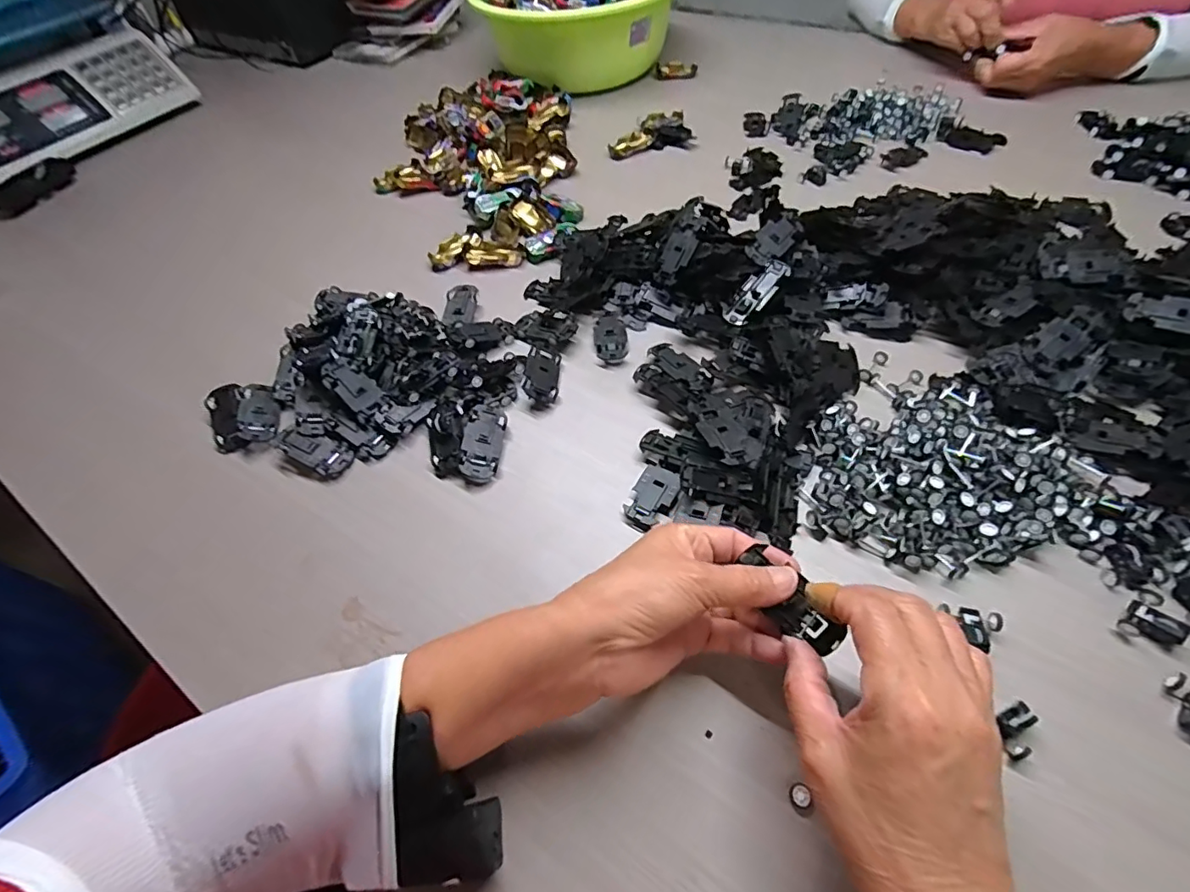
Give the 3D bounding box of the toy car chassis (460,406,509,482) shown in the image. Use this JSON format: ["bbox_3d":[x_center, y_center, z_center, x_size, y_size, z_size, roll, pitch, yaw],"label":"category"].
[{"bbox_3d":[-0.089,-0.003,0.430,0.030,0.011,0.067,16,55,-13],"label":"toy car chassis"}]

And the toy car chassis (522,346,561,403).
[{"bbox_3d":[-0.046,-0.063,0.465,0.027,0.018,0.056,-1,54,4],"label":"toy car chassis"}]

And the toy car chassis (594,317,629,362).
[{"bbox_3d":[0.015,-0.099,0.493,0.030,0.008,0.056,-5,54,1],"label":"toy car chassis"}]

